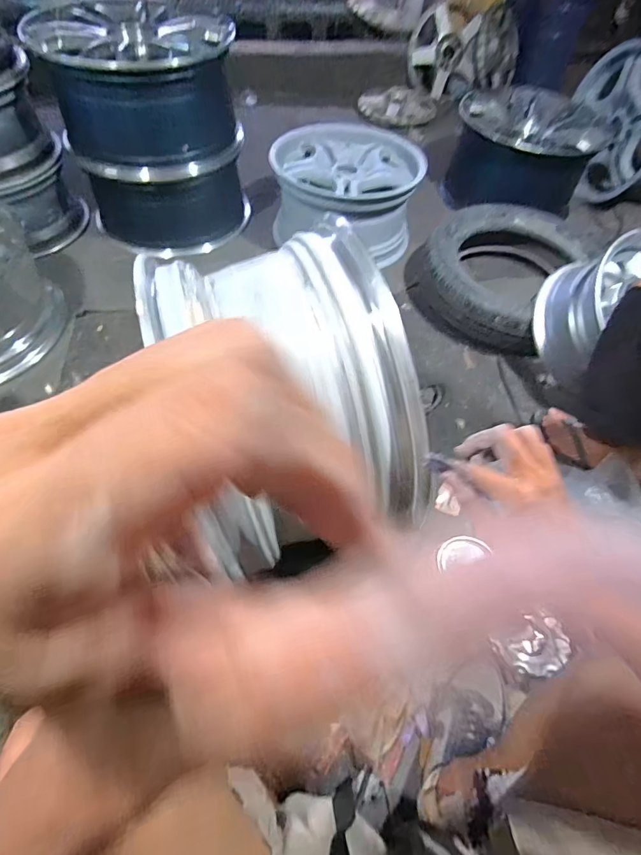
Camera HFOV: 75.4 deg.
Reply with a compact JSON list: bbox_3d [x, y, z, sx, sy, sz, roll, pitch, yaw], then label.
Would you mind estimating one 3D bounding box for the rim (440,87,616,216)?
[{"bbox_3d":[0.671,-0.903,1.415,0.419,0.275,0.448,-16,60,-14],"label":"rim"}]

